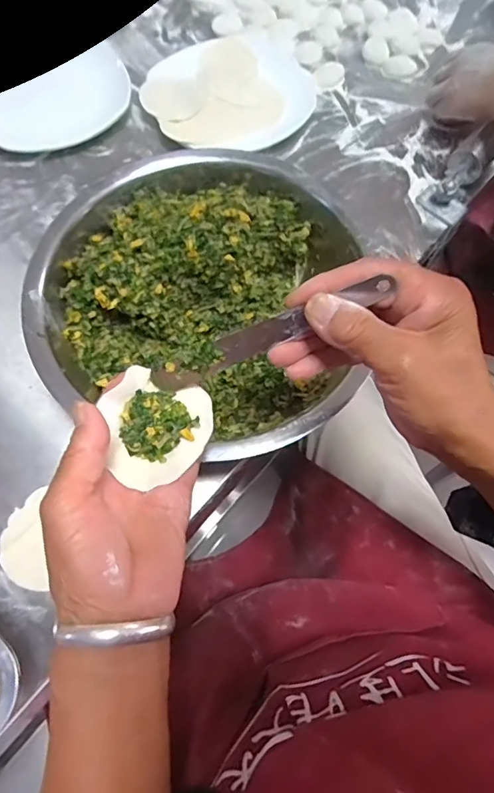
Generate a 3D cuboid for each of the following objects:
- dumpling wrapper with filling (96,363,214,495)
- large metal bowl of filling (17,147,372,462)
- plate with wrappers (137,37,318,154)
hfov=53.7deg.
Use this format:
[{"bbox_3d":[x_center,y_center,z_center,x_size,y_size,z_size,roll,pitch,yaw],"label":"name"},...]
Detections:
[{"bbox_3d":[-0.058,0.020,0.302,0.065,0.020,0.066,20,69,6],"label":"dumpling wrapper with filling"},{"bbox_3d":[-0.042,-0.089,0.431,0.257,0.100,0.266,1,68,-2],"label":"large metal bowl of filling"},{"bbox_3d":[-0.018,-0.360,0.580,0.199,0.021,0.171,-32,72,-14],"label":"plate with wrappers"}]

